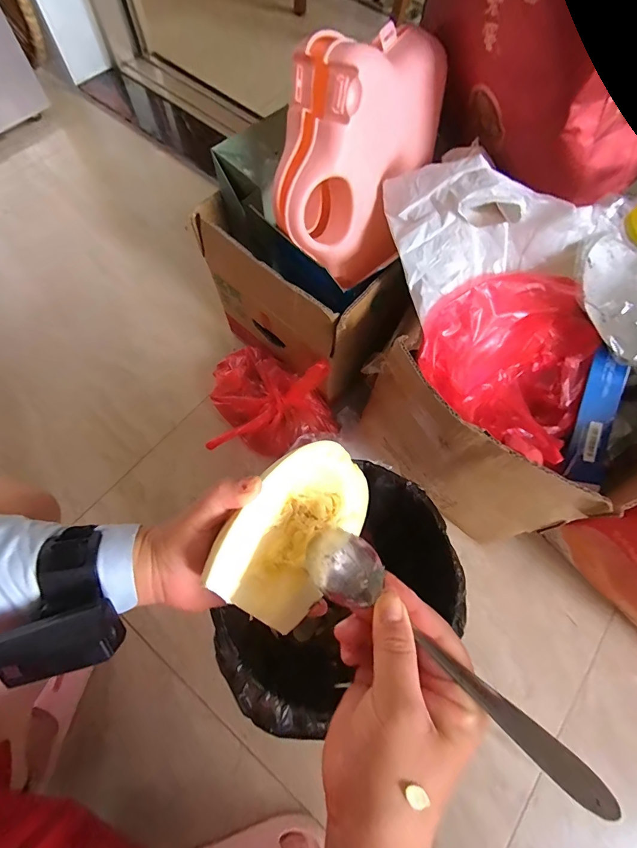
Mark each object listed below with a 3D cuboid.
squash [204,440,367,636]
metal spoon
[{"bbox_3d":[-0.026,0.075,0.297,0.049,0.096,0.133,7,56,48],"label":"squash"},{"bbox_3d":[0.063,0.134,0.230,0.043,0.013,0.196,-40,49,-16],"label":"metal spoon"}]

